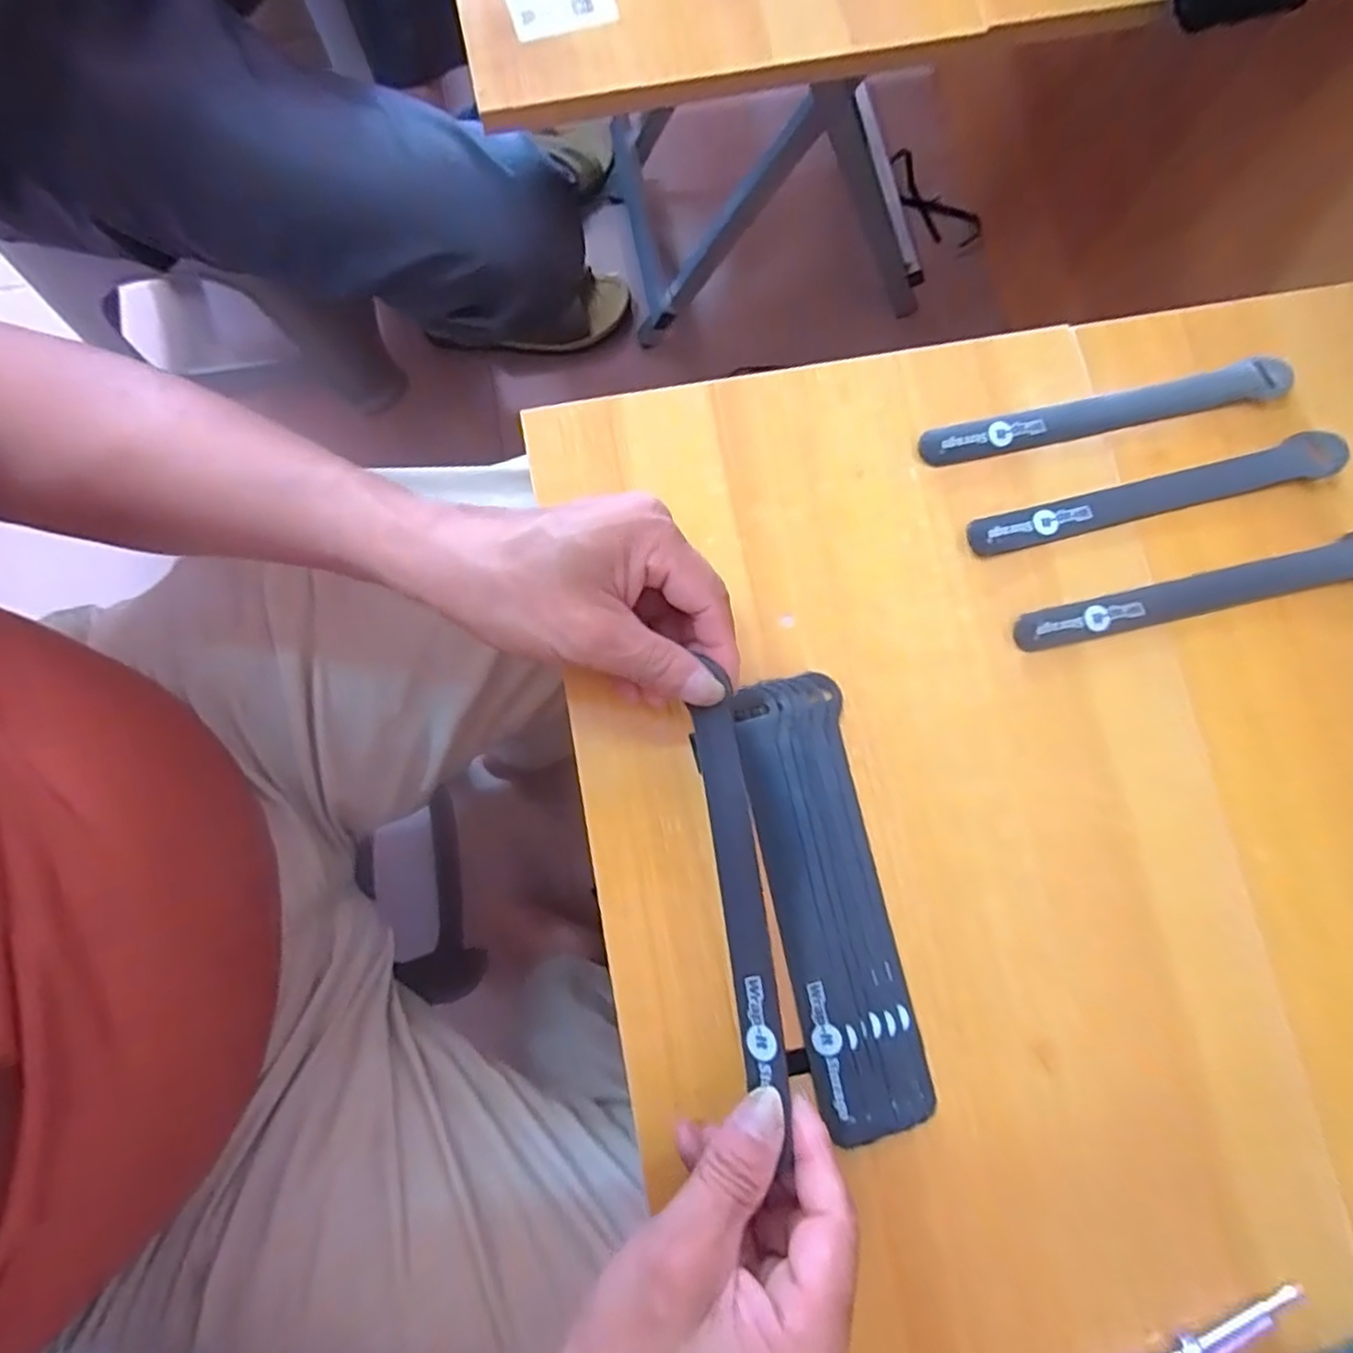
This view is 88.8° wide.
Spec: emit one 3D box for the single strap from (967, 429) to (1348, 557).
[{"bbox_3d":[0.244,-0.092,0.351,0.195,0.009,0.023,-15,81,-4],"label":"single strap"}]

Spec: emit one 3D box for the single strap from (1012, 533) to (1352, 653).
[{"bbox_3d":[0.264,-0.042,0.344,0.195,0.008,0.023,-12,80,-3],"label":"single strap"}]

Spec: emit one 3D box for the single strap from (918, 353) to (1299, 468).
[{"bbox_3d":[0.224,-0.138,0.360,0.200,0.004,0.021,-13,80,-4],"label":"single strap"}]

